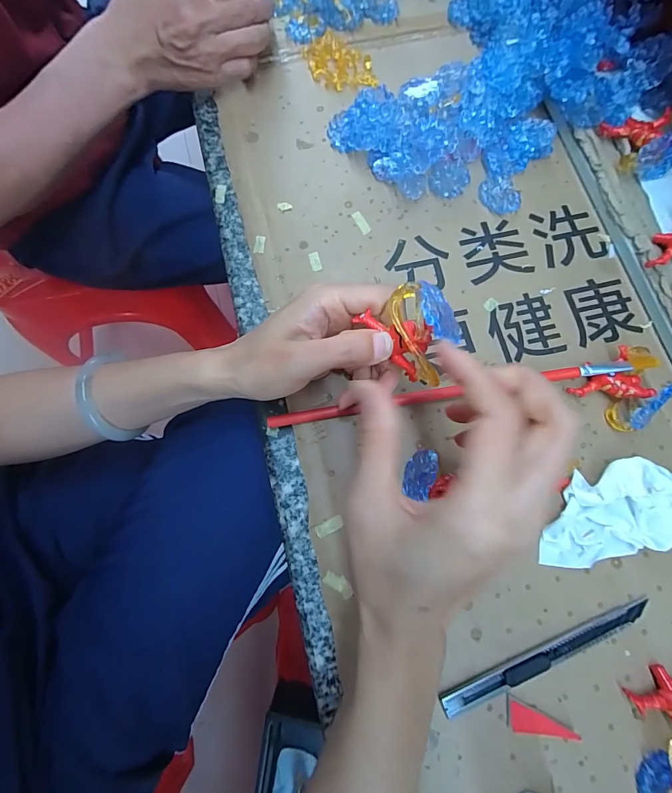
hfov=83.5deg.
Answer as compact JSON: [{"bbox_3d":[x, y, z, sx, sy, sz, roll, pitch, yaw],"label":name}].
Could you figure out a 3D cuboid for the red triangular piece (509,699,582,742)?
[{"bbox_3d":[0.118,0.188,0.214,0.039,0.005,0.013,20,77,6],"label":"red triangular piece"}]

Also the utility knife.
[{"bbox_3d":[0.126,0.153,0.221,0.137,0.009,0.012,-21,76,-4],"label":"utility knife"}]

